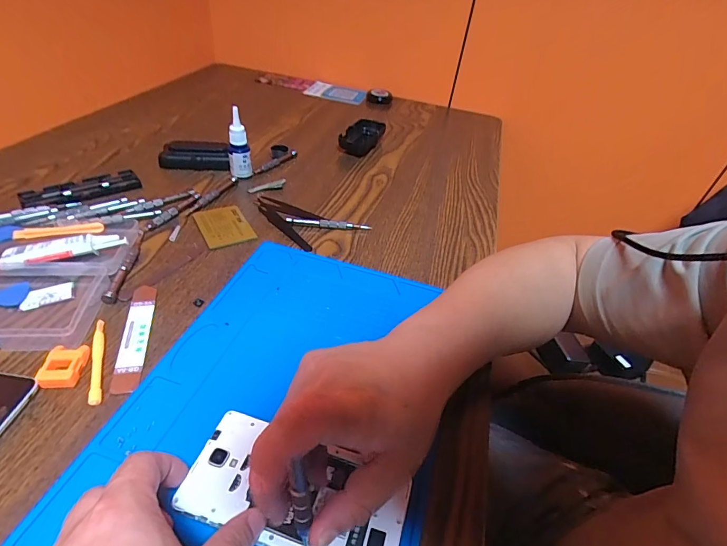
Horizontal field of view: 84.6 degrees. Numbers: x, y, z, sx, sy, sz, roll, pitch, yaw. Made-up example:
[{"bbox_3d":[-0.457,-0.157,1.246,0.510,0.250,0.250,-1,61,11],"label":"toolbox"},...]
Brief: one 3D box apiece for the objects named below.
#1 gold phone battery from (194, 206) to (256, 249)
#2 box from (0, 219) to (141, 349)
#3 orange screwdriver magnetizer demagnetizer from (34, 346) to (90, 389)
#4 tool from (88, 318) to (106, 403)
[{"bbox_3d":[-0.167,-0.058,0.478,0.054,0.005,0.074,-19,47,-27],"label":"gold phone battery"},{"bbox_3d":[-0.328,-0.003,0.376,0.171,0.022,0.178,1,41,-8],"label":"box"},{"bbox_3d":[-0.234,0.072,0.314,0.026,0.011,0.035,2,41,-7],"label":"orange screwdriver magnetizer demagnetizer"},{"bbox_3d":[-0.215,0.070,0.324,0.009,0.007,0.083,-11,44,-20],"label":"tool"}]

